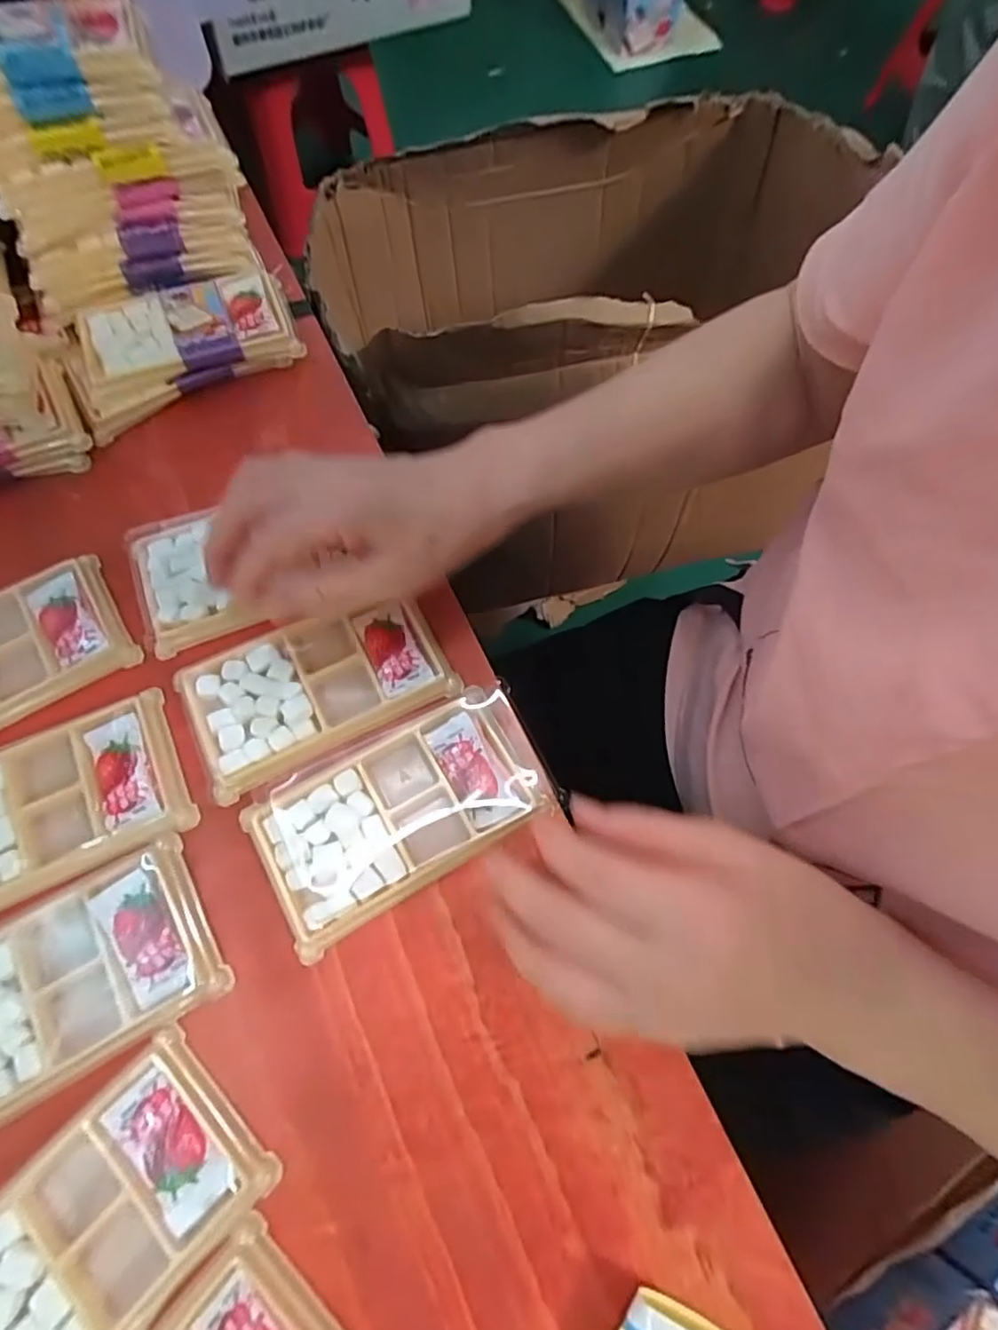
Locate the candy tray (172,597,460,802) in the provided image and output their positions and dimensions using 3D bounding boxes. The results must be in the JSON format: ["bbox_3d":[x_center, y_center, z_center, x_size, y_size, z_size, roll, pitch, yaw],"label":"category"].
[{"bbox_3d":[-0.098,0.007,0.333,0.132,0.015,0.077,-25,70,-13],"label":"candy tray"}]

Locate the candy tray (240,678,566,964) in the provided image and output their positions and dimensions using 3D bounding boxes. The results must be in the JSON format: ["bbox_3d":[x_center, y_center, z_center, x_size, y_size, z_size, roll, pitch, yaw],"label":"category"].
[{"bbox_3d":[-0.047,0.068,0.314,0.144,0.014,0.080,-28,71,-14],"label":"candy tray"}]

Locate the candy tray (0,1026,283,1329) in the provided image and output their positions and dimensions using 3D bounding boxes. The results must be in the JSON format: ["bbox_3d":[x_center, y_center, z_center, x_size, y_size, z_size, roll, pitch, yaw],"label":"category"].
[{"bbox_3d":[-0.166,0.227,0.244,0.078,0.009,0.133,42,71,14],"label":"candy tray"}]

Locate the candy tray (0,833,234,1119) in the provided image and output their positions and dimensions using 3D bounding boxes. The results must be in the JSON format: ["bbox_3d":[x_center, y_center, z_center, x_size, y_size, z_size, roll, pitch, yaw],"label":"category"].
[{"bbox_3d":[-0.202,0.148,0.280,0.136,0.015,0.077,-30,71,-15],"label":"candy tray"}]

